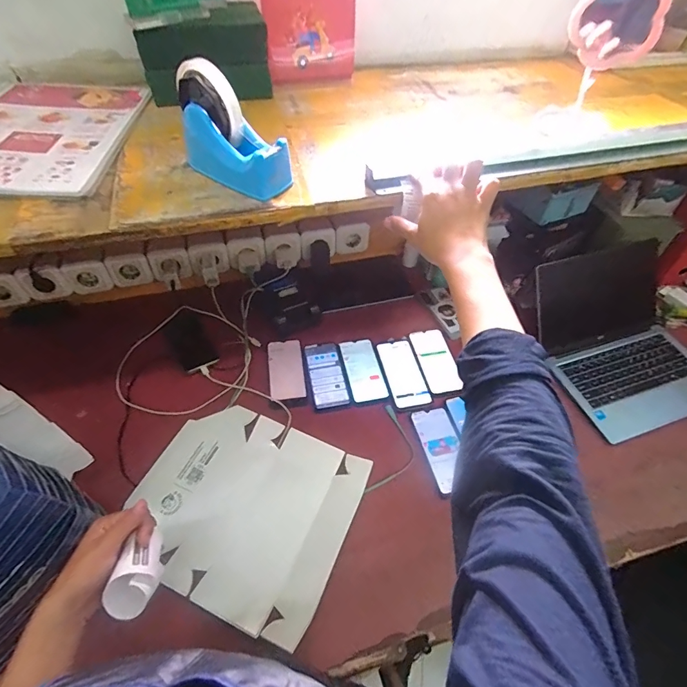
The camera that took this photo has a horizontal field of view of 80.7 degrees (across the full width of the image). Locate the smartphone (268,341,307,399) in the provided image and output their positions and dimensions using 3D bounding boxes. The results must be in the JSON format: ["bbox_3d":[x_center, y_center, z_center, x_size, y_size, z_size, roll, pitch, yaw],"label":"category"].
[{"bbox_3d":[-0.118,0.052,0.837,0.067,0.009,0.144,-6,50,-7],"label":"smartphone"}]

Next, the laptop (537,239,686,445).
[{"bbox_3d":[0.598,-0.019,0.817,0.322,0.173,0.328,-12,51,-12],"label":"laptop"}]

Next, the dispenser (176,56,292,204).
[{"bbox_3d":[-0.130,-0.247,0.471,0.074,0.111,0.135,-35,59,-27],"label":"dispenser"}]

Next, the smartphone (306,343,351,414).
[{"bbox_3d":[-0.035,0.064,0.832,0.075,0.006,0.165,-7,50,-7],"label":"smartphone"}]

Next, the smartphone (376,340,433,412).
[{"bbox_3d":[0.124,0.060,0.838,0.079,0.005,0.169,-7,50,-8],"label":"smartphone"}]

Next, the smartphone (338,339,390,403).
[{"bbox_3d":[0.039,0.053,0.843,0.073,0.004,0.154,-9,50,-9],"label":"smartphone"}]

